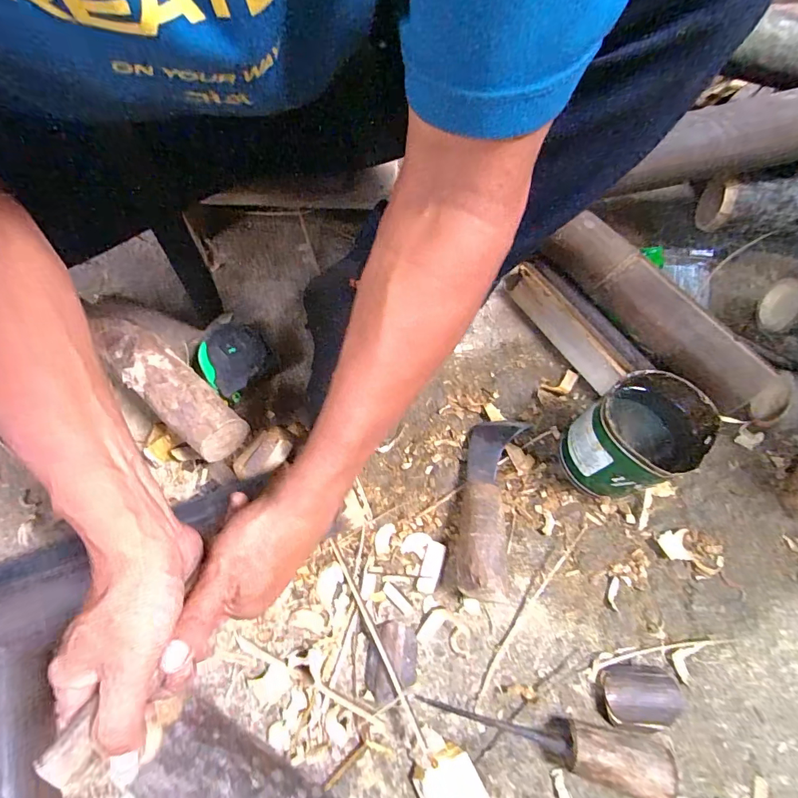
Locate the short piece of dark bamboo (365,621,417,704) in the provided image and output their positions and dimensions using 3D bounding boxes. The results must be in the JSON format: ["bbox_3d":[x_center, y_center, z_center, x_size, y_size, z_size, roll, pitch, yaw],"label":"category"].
[{"bbox_3d":[-0.007,0.244,0.400,0.046,0.016,0.062,4,66,-2],"label":"short piece of dark bamboo"}]

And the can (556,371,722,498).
[{"bbox_3d":[0.238,0.039,0.444,0.109,0.114,0.098,-41,75,-18],"label":"can"}]

